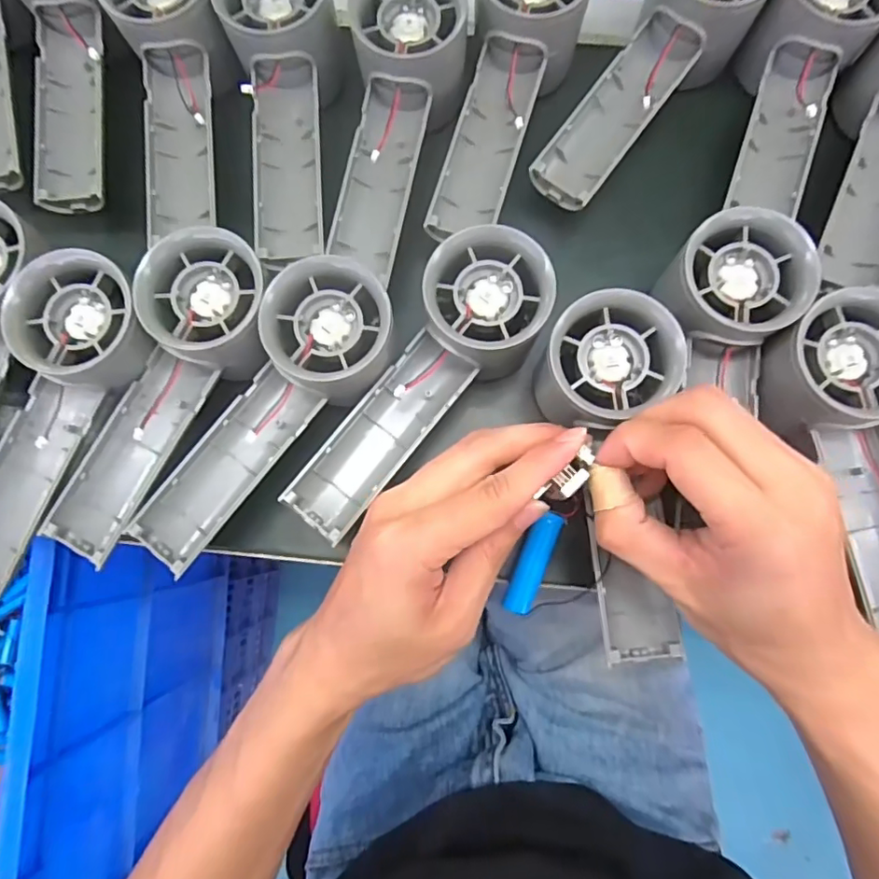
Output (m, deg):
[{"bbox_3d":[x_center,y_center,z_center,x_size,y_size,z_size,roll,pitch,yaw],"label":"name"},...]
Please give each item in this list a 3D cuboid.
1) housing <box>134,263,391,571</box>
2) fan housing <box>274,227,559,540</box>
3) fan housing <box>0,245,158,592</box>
[{"bbox_3d":[-0.077,-0.007,0.250,0.057,0.031,0.153,32,83,6],"label":"housing"},{"bbox_3d":[-0.009,-0.023,0.262,0.055,0.034,0.159,40,96,7],"label":"fan housing"},{"bbox_3d":[-0.184,-0.007,0.260,0.054,0.029,0.158,24,95,5],"label":"fan housing"}]

